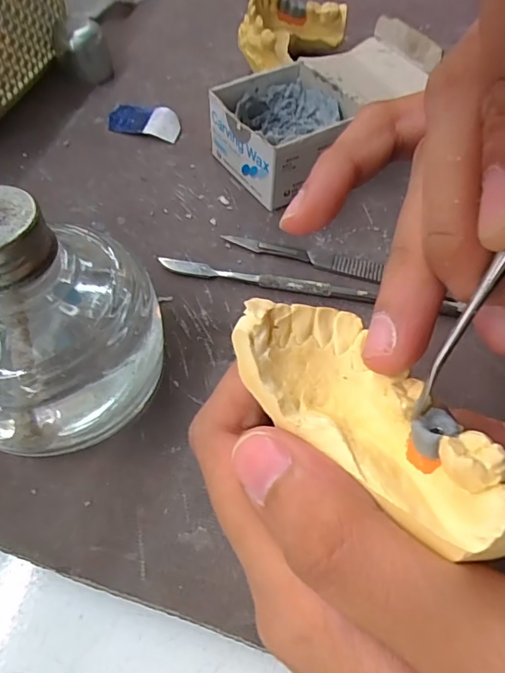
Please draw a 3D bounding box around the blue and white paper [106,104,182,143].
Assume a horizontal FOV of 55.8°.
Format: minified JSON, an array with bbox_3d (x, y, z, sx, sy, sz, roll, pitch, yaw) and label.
[{"bbox_3d":[-0.060,-0.119,0.263,0.041,0.007,0.021,14,57,6],"label":"blue and white paper"}]

